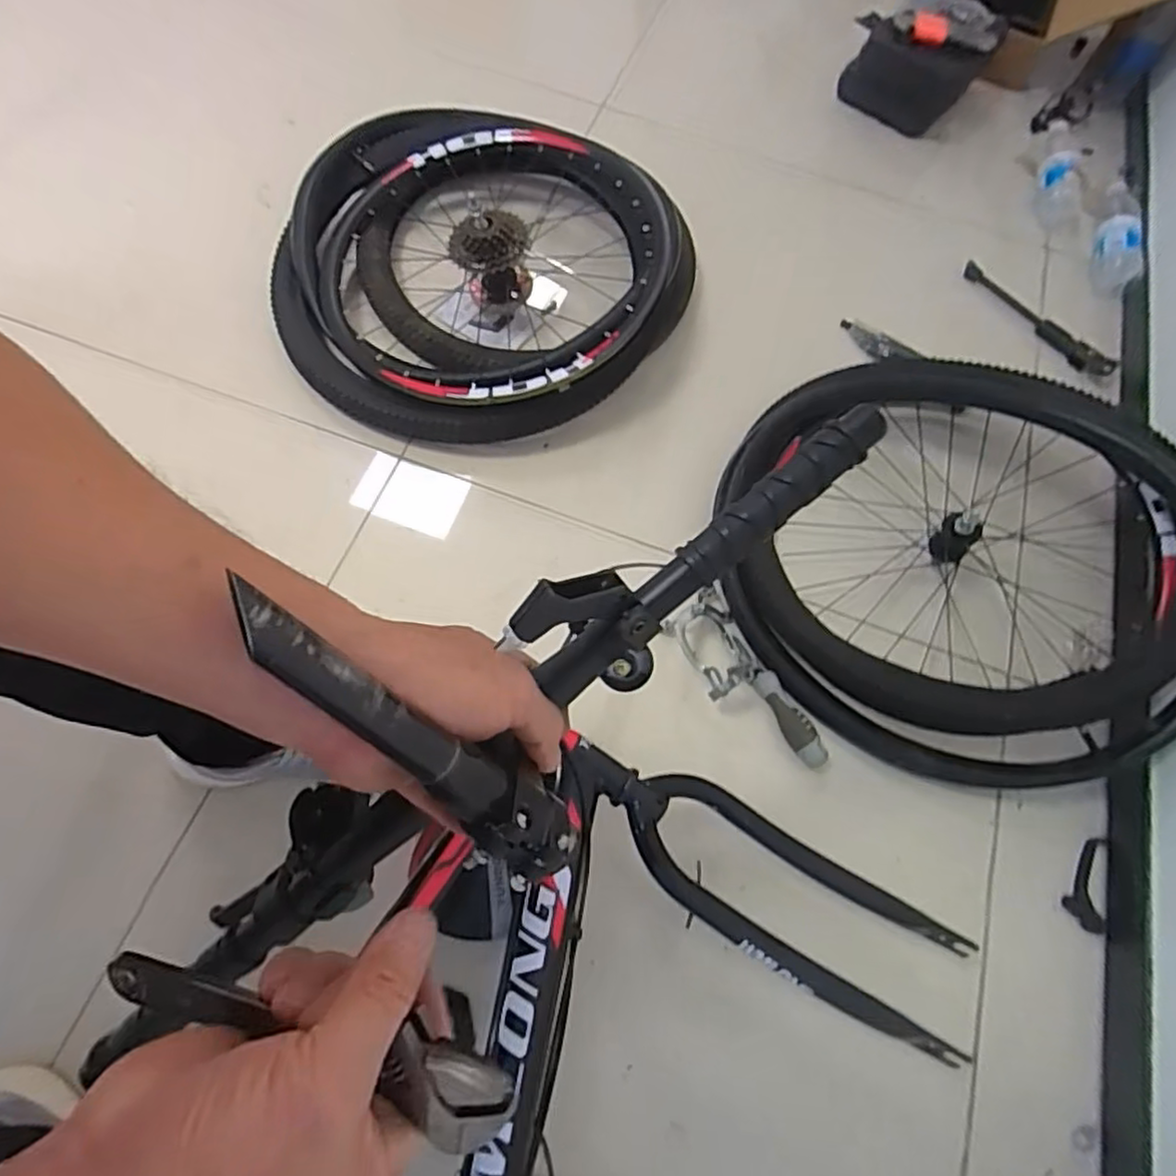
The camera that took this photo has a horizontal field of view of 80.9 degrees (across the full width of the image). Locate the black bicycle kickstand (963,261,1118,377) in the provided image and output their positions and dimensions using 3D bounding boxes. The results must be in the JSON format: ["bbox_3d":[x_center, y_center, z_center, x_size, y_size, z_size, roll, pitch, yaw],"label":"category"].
[{"bbox_3d":[0.676,-0.405,1.039,0.036,0.025,0.263,-40,75,-20],"label":"black bicycle kickstand"}]

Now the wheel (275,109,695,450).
[{"bbox_3d":[-0.161,-0.430,0.946,0.536,0.140,0.509,2,66,-5],"label":"wheel"}]

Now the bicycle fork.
[{"bbox_3d":[0.177,0.280,0.623,0.344,0.049,0.118,30,67,8],"label":"bicycle fork"}]

